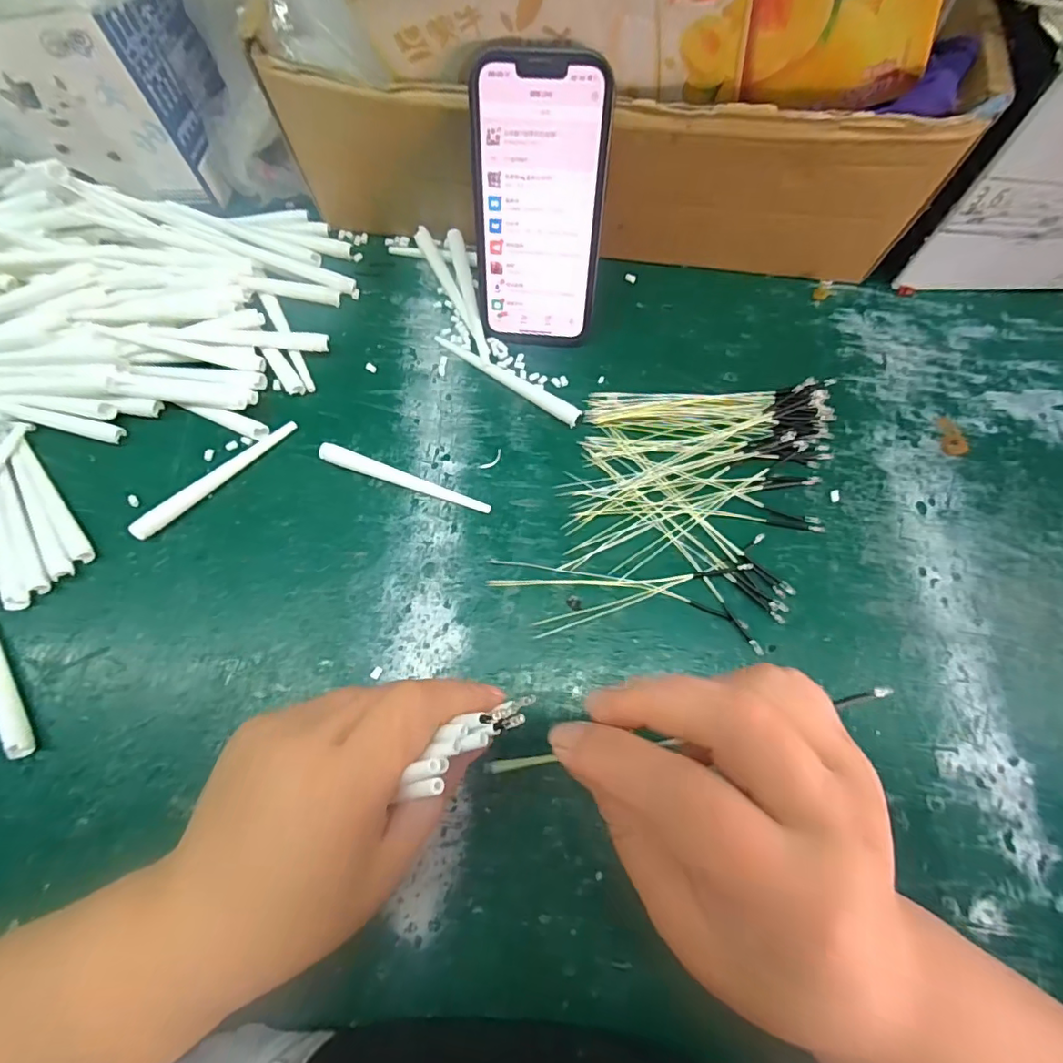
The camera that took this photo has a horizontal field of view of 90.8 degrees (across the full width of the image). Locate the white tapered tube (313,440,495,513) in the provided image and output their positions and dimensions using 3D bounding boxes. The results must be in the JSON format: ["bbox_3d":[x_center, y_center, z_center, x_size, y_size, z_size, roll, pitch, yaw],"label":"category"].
[{"bbox_3d":[-0.079,-0.034,0.331,0.112,0.009,0.012,17,72,6],"label":"white tapered tube"}]

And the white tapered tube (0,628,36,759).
[{"bbox_3d":[-0.296,0.074,0.288,0.011,0.011,0.108,-30,74,-10],"label":"white tapered tube"}]

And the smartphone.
[{"bbox_3d":[0.004,-0.185,0.313,0.074,0.151,0.006,5,47,3],"label":"smartphone"}]

